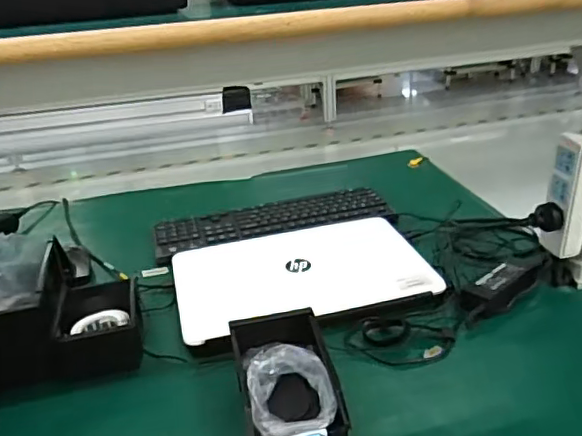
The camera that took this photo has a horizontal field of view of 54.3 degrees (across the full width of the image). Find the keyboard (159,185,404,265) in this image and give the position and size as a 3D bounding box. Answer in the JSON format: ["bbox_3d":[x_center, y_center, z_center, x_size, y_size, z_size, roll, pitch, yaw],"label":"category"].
[{"bbox_3d":[-0.033,-0.002,1.055,0.432,0.025,0.144,-10,27,-11],"label":"keyboard"}]

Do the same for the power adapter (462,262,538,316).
[{"bbox_3d":[0.296,0.096,0.804,0.146,0.036,0.057,-26,34,-37],"label":"power adapter"}]

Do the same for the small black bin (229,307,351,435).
[{"bbox_3d":[-0.009,0.179,0.643,0.103,0.061,0.187,-9,27,-10],"label":"small black bin"}]

